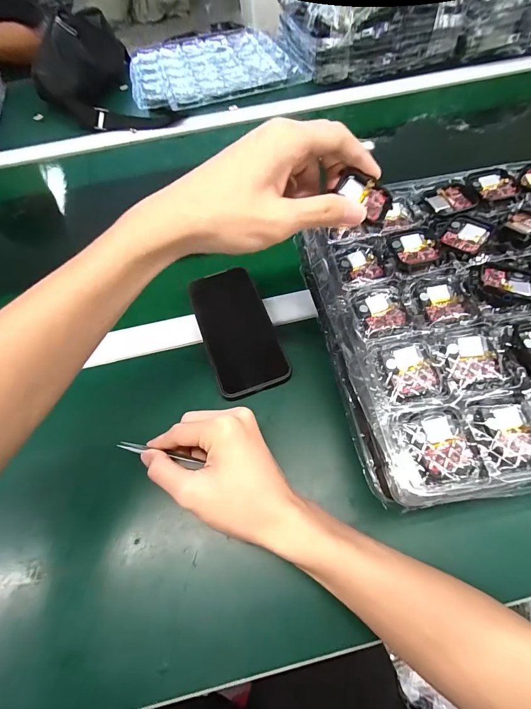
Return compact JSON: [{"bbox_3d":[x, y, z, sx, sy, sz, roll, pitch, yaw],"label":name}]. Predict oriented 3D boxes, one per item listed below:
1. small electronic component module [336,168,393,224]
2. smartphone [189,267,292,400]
[{"bbox_3d":[0.075,-0.119,0.267,0.043,0.004,0.033,35,72,-5],"label":"small electronic component module"},{"bbox_3d":[-0.033,-0.031,0.397,0.077,0.014,0.159,-19,61,-7],"label":"smartphone"}]

